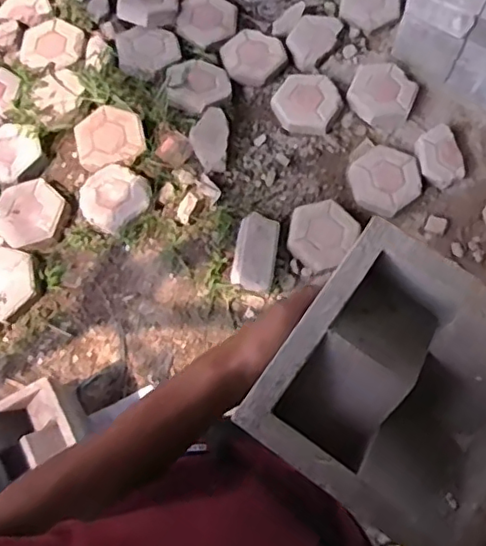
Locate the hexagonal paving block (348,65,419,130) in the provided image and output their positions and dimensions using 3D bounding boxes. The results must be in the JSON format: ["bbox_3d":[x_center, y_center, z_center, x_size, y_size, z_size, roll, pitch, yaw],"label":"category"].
[{"bbox_3d":[0.439,-0.561,1.867,0.199,0.059,0.213,22,70,7],"label":"hexagonal paving block"}]

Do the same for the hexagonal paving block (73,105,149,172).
[{"bbox_3d":[-0.396,-0.406,1.753,0.194,0.043,0.197,-12,71,-2],"label":"hexagonal paving block"}]

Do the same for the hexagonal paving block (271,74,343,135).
[{"bbox_3d":[0.200,-0.535,1.866,0.202,0.047,0.212,24,79,11],"label":"hexagonal paving block"}]

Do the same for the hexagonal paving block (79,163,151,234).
[{"bbox_3d":[-0.374,-0.222,1.701,0.191,0.054,0.204,-33,73,-9],"label":"hexagonal paving block"}]

